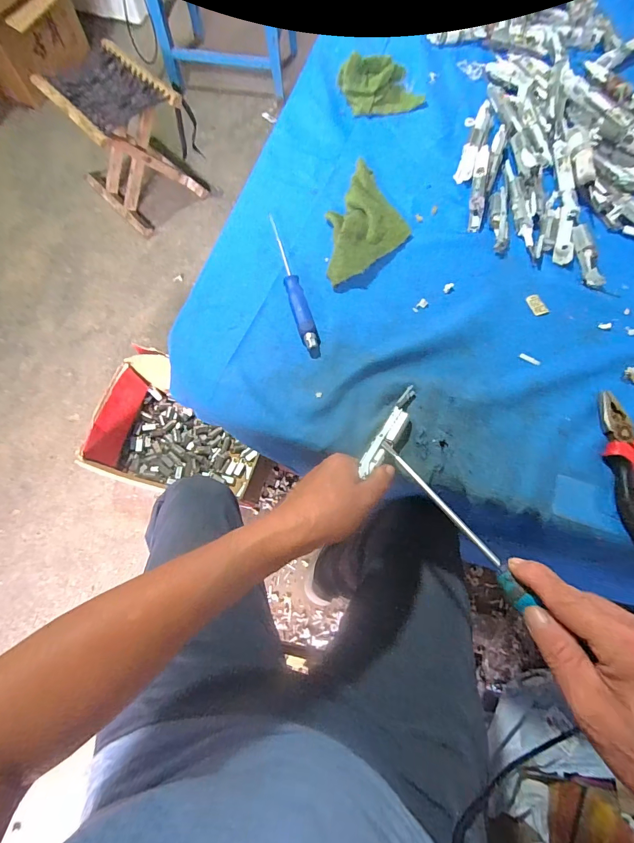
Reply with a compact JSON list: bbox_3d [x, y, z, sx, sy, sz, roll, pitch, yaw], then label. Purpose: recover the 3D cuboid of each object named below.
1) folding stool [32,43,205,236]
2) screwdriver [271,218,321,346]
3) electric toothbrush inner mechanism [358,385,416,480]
[{"bbox_3d":[-0.564,-0.839,1.168,0.315,0.316,0.278,41,75,11],"label":"folding stool"},{"bbox_3d":[-0.030,-0.162,0.439,0.020,0.019,0.184,-15,73,-7],"label":"screwdriver"},{"bbox_3d":[0.072,0.010,0.375,0.019,0.012,0.103,30,70,12],"label":"electric toothbrush inner mechanism"}]

